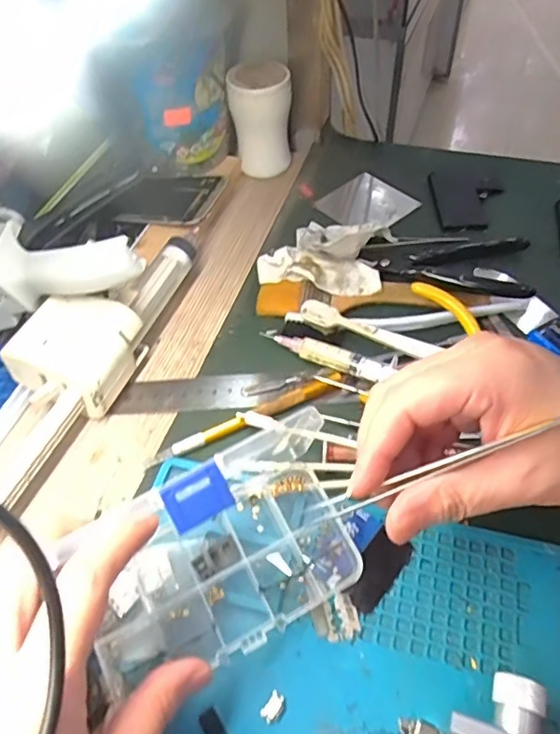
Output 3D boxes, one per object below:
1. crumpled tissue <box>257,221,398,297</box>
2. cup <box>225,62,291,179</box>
[{"bbox_3d":[0.035,-0.091,0.414,0.092,0.023,0.075,8,54,10],"label":"crumpled tissue"},{"bbox_3d":[-0.016,-0.219,0.480,0.053,0.084,0.049,-4,53,1],"label":"cup"}]

